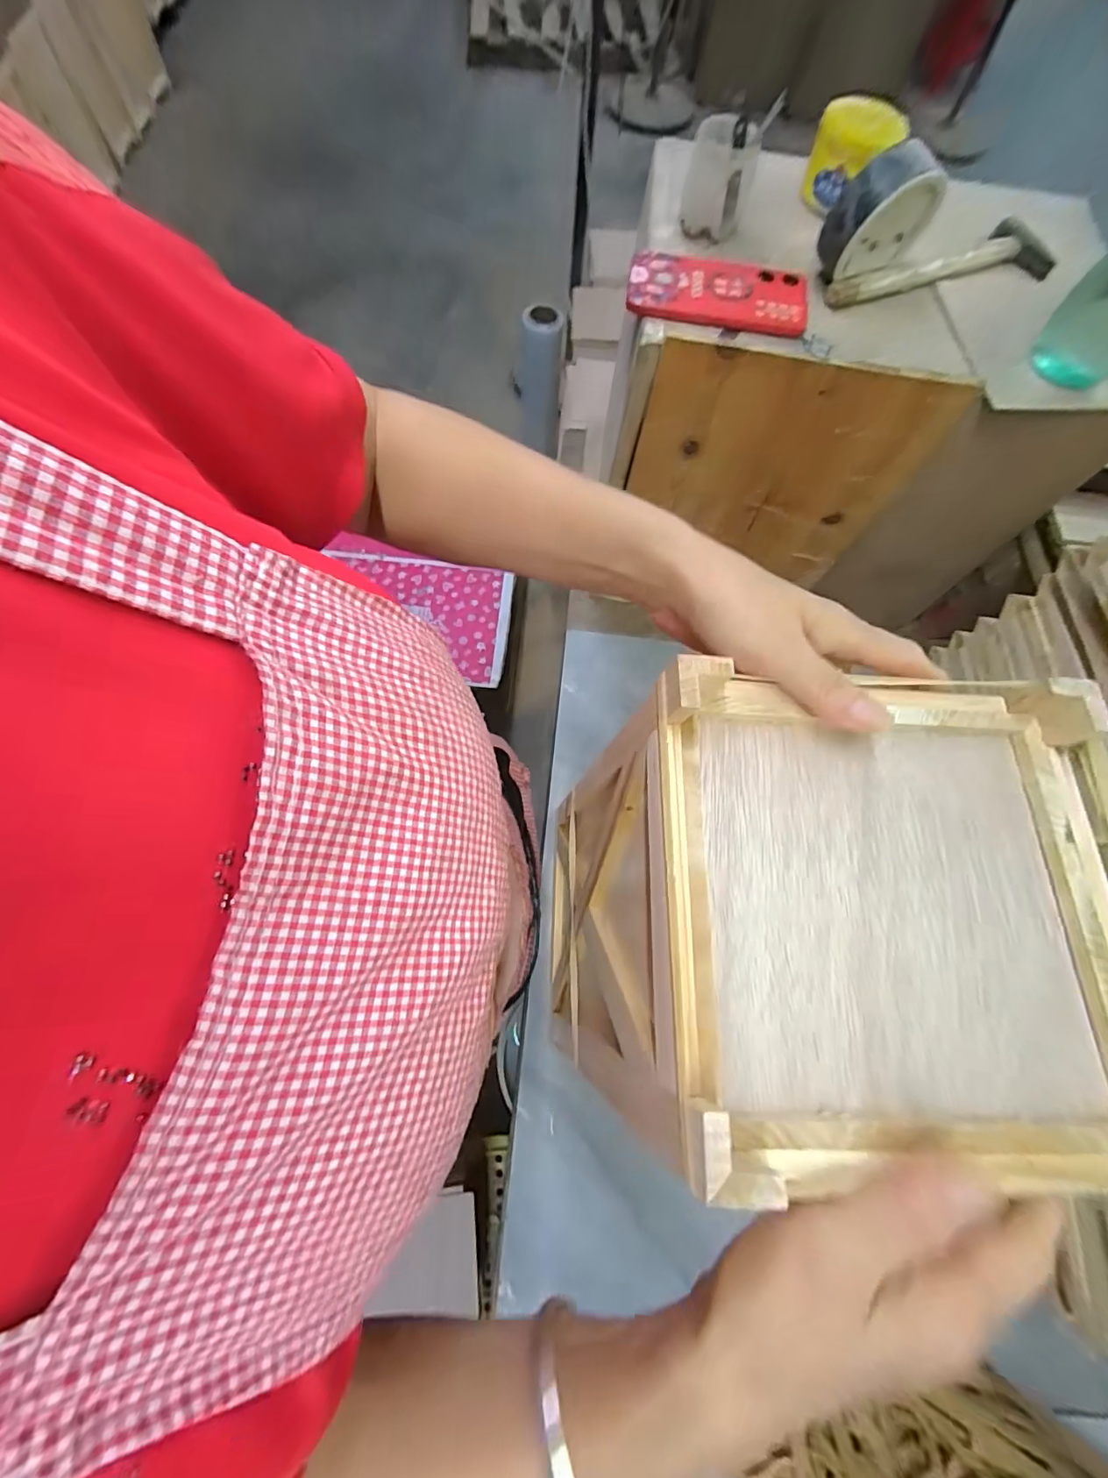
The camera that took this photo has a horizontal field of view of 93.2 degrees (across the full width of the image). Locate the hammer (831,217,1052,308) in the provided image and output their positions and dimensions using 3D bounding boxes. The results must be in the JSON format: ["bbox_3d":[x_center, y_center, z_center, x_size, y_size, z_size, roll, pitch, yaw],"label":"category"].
[{"bbox_3d":[0.377,-0.452,0.509,0.241,0.019,0.069,-24,73,-11],"label":"hammer"}]

